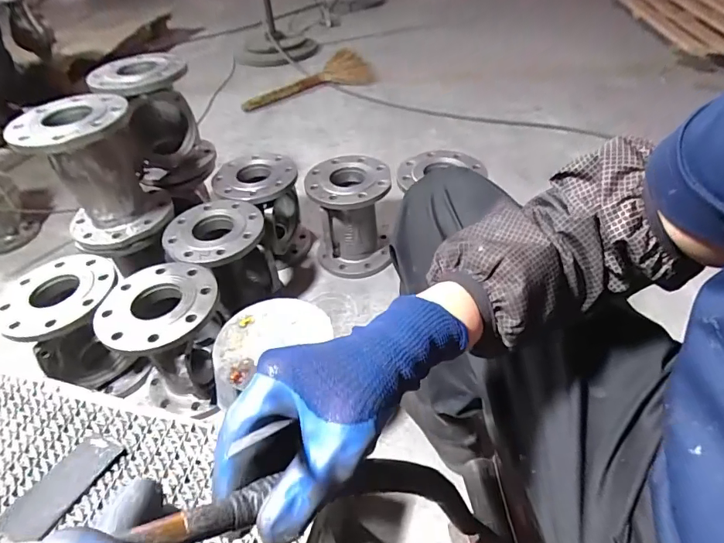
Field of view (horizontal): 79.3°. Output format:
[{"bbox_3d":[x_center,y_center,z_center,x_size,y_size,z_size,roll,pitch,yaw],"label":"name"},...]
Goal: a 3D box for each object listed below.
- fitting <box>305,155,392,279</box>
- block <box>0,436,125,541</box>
[{"bbox_3d":[-0.023,-0.123,1.113,0.202,0.264,0.173,-8,42,-3],"label":"fitting"},{"bbox_3d":[-0.375,0.266,0.545,0.071,0.010,0.131,17,47,23],"label":"block"}]

